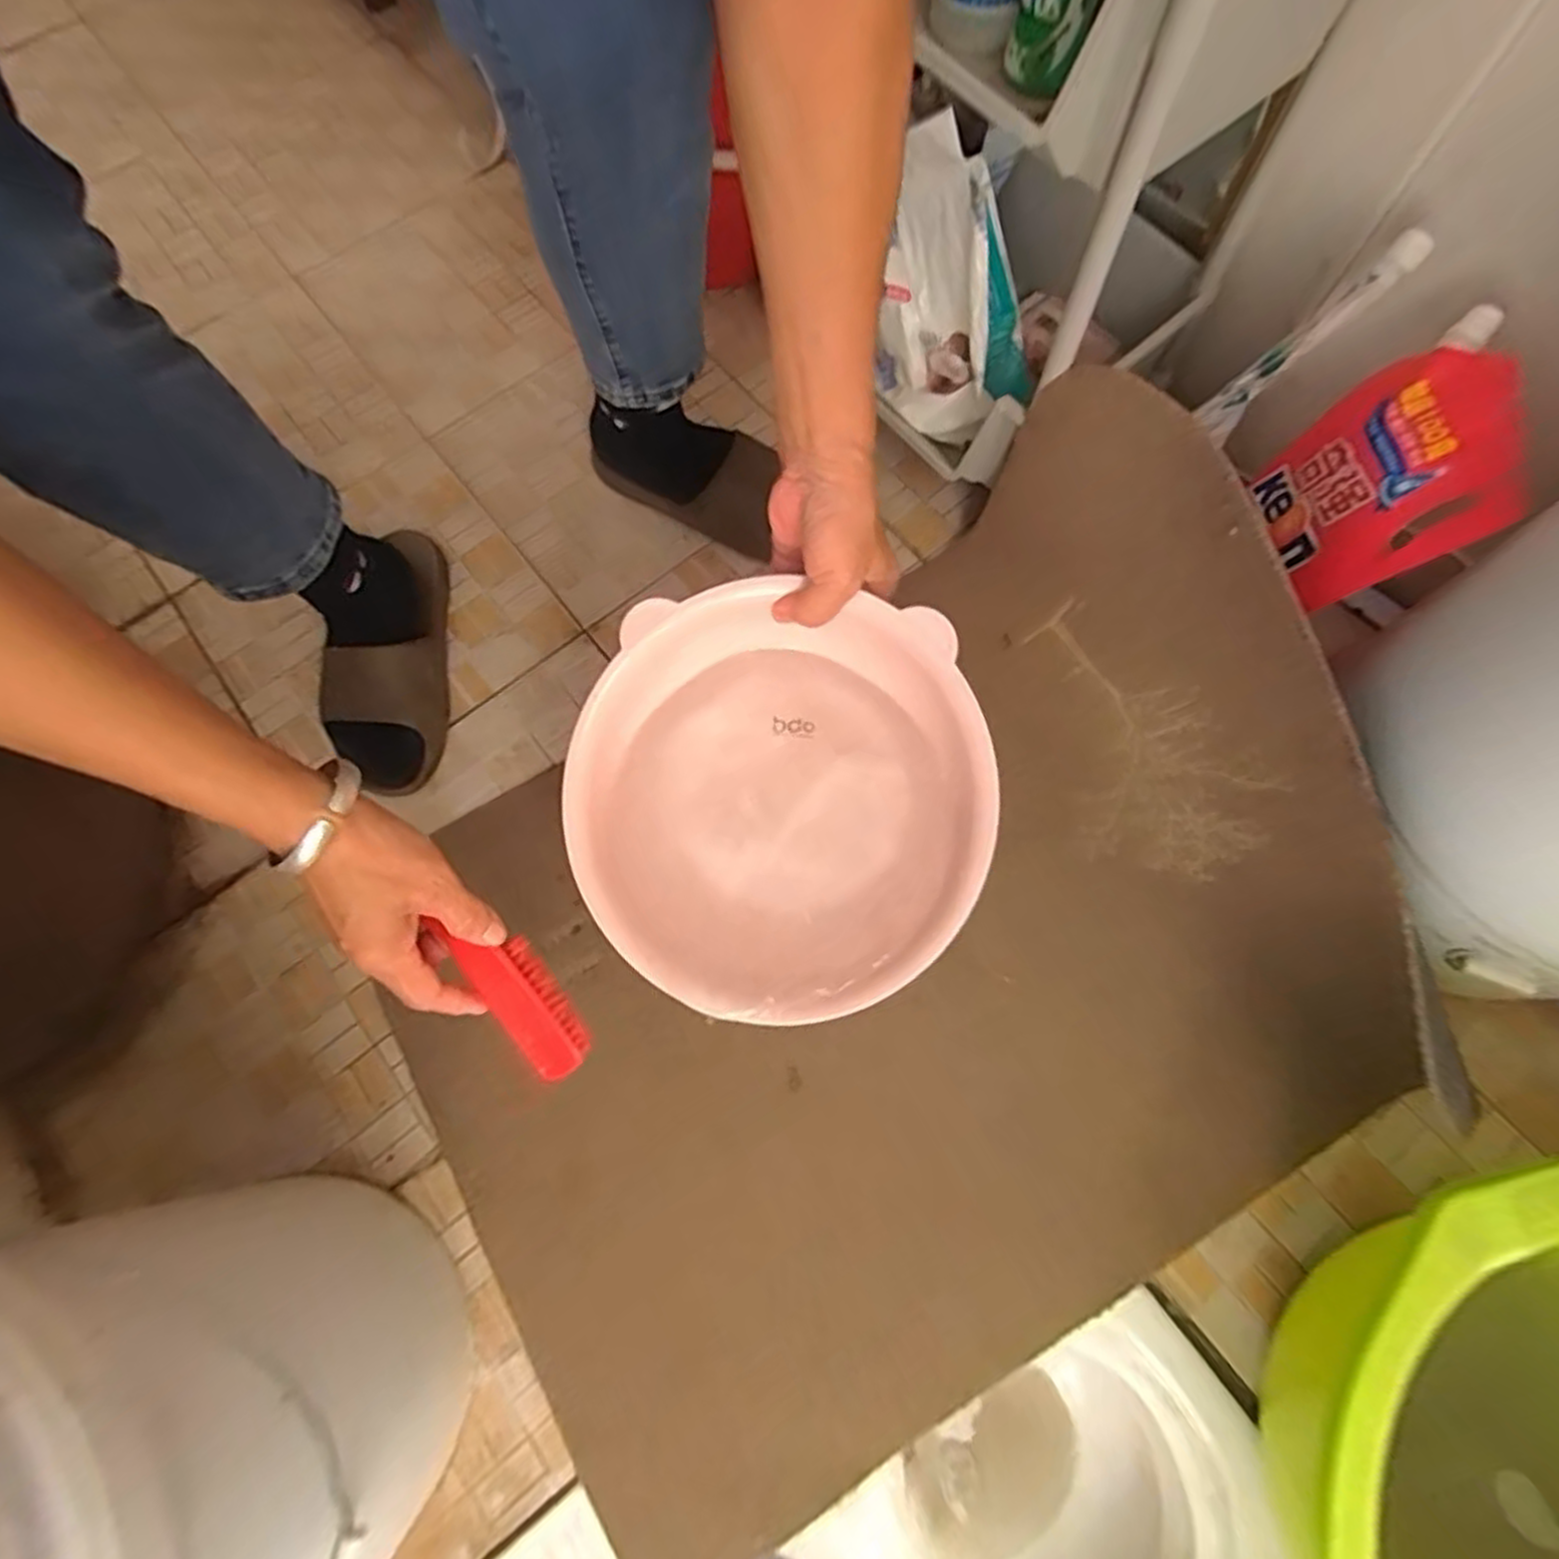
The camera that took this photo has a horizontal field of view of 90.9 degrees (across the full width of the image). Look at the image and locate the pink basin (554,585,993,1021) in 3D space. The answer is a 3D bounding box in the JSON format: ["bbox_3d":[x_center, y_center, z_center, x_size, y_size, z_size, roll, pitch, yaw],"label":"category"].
[{"bbox_3d":[0.002,0.013,0.507,0.267,0.095,0.267,0,87,7],"label":"pink basin"}]

